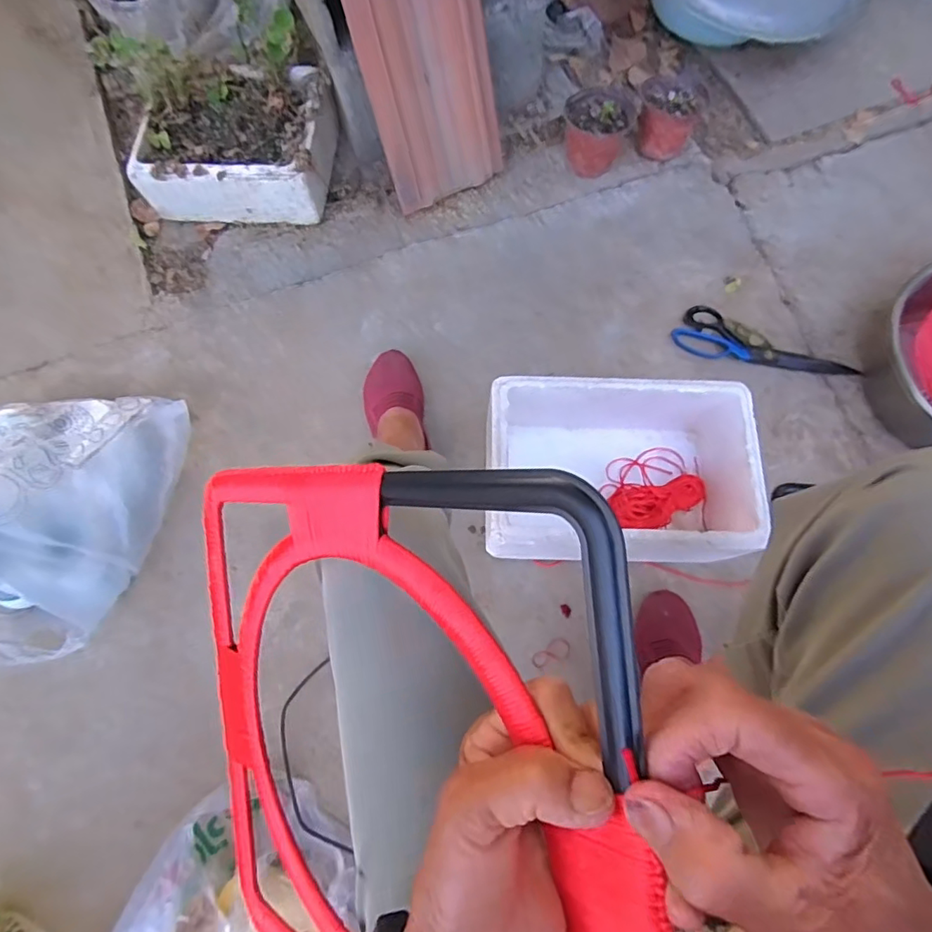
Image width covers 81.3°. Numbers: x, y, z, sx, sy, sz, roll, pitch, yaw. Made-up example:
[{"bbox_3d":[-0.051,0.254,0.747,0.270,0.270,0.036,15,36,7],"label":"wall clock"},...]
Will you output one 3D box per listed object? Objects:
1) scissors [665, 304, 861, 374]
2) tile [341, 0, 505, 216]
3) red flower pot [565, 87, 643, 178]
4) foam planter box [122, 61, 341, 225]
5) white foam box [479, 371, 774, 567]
[{"bbox_3d":[0.484,-0.186,0.883,0.284,0.014,0.081,20,75,5],"label":"scissors"},{"bbox_3d":[-0.053,-0.607,0.859,0.209,0.333,0.019,-29,46,-10],"label":"tile"},{"bbox_3d":[0.235,-0.600,0.989,0.120,0.105,0.121,0,74,0],"label":"red flower pot"},{"bbox_3d":[-0.395,-0.569,0.949,0.317,0.109,0.248,2,74,0],"label":"foam planter box"},{"bbox_3d":[0.199,0.007,0.746,0.331,0.161,0.247,0,74,-1],"label":"white foam box"}]

